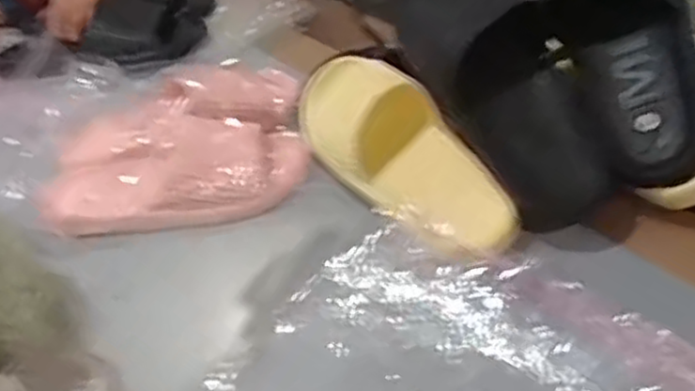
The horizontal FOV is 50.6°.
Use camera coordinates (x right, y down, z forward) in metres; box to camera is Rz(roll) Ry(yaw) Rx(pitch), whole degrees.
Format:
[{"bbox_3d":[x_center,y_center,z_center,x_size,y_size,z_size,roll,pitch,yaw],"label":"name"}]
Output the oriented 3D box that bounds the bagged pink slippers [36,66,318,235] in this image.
[{"bbox_3d":[-0.171,-0.050,0.713,0.249,0.065,0.177,-11,41,-1],"label":"bagged pink slippers"}]

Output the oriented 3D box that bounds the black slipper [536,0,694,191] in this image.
[{"bbox_3d":[0.222,-0.130,0.612,0.121,0.088,0.255,-7,71,-2],"label":"black slipper"}]

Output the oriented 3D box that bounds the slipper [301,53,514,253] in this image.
[{"bbox_3d":[0.041,-0.047,0.635,0.097,0.067,0.271,-26,44,-18],"label":"slipper"}]

